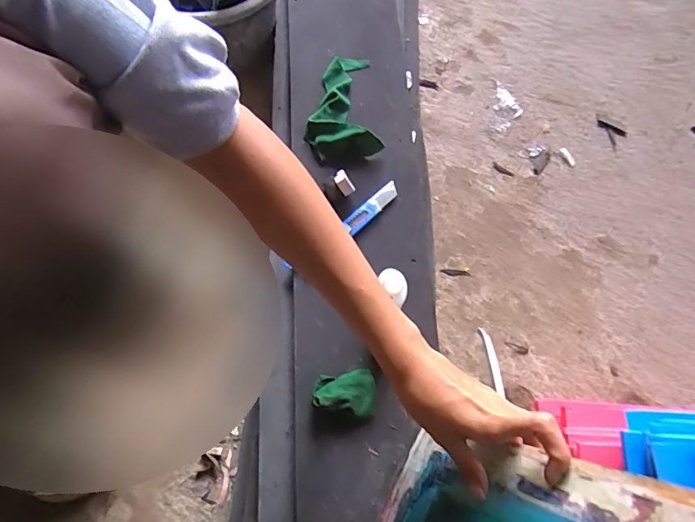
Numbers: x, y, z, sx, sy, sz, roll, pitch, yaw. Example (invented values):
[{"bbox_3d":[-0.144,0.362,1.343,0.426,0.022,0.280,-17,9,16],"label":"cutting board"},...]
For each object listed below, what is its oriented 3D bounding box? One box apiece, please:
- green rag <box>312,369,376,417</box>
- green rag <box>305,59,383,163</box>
[{"bbox_3d":[-0.003,0.134,0.457,0.063,0.033,0.045,-6,69,-2],"label":"green rag"},{"bbox_3d":[-0.011,-0.206,0.591,0.090,0.032,0.154,-7,69,-3],"label":"green rag"}]

